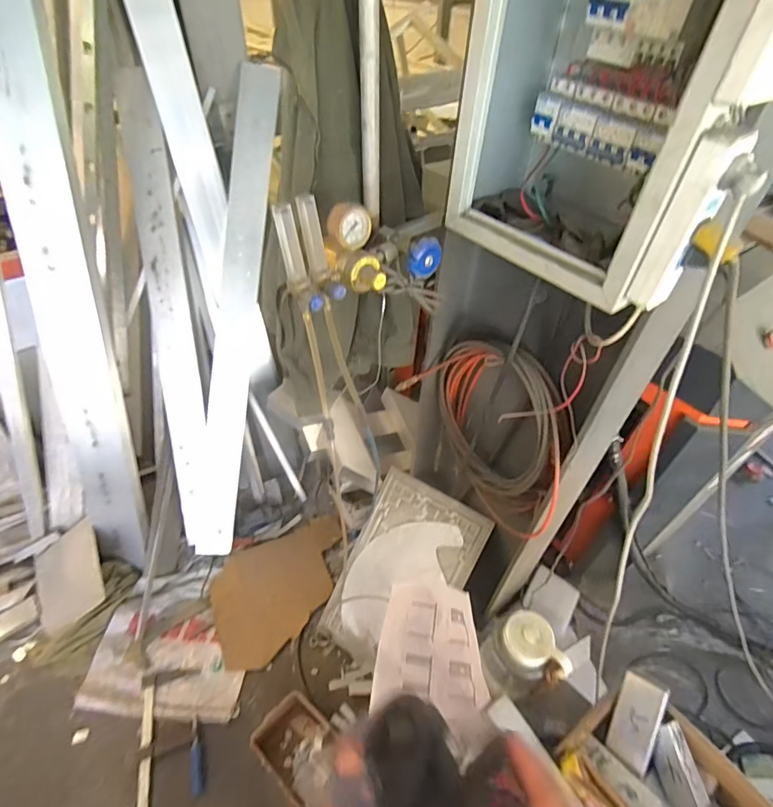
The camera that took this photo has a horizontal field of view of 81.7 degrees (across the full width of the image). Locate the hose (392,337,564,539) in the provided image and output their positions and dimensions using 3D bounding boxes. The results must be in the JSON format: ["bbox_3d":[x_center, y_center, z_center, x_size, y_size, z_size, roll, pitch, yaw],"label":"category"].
[{"bbox_3d":[0.233,0.064,1.042,0.113,0.454,0.446,-30,54,-28],"label":"hose"}]

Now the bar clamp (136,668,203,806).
[{"bbox_3d":[-0.582,0.963,1.210,0.164,0.029,0.446,-11,48,-13],"label":"bar clamp"}]

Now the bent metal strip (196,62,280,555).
[{"bbox_3d":[-0.505,-0.266,1.498,0.139,1.577,0.073,9,8,4],"label":"bent metal strip"}]

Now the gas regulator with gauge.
[{"bbox_3d":[-0.027,-0.222,0.622,0.234,0.118,0.085,-28,53,-26],"label":"gas regulator with gauge"}]

